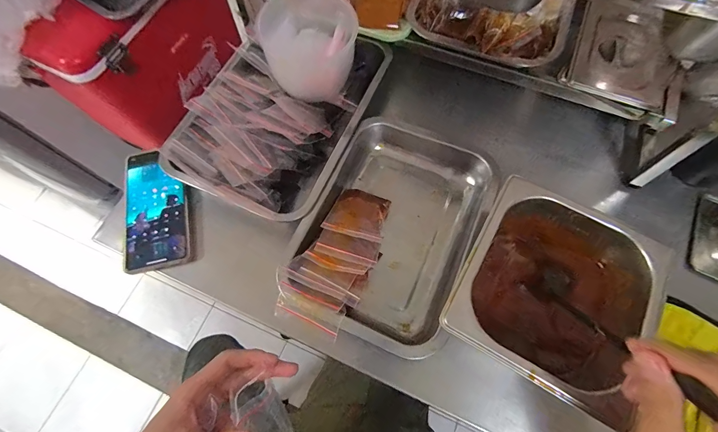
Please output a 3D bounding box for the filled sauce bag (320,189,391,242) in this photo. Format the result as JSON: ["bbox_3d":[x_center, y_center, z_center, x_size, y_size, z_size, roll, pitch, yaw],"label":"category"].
[{"bbox_3d":[0.000,-0.001,0.411,0.067,0.012,0.083,18,43,1],"label":"filled sauce bag"}]

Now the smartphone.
[{"bbox_3d":[-0.254,-0.012,0.431,0.074,0.012,0.157,-13,68,-3],"label":"smartphone"}]

